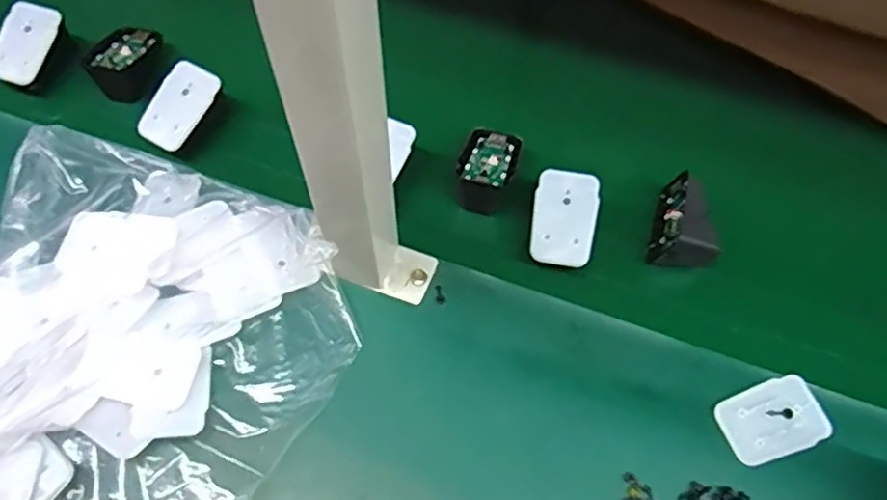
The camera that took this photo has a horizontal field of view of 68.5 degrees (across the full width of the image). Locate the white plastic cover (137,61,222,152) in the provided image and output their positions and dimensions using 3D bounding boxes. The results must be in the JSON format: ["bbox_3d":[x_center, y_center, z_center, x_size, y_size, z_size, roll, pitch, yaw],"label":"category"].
[{"bbox_3d":[-0.208,-0.113,0.512,0.041,0.006,0.068,29,83,-1],"label":"white plastic cover"}]

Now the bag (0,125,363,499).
[{"bbox_3d":[-0.228,0.089,0.404,0.259,0.044,0.335,25,65,11],"label":"bag"}]

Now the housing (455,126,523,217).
[{"bbox_3d":[0.035,-0.064,0.509,0.040,0.030,0.066,19,64,8],"label":"housing"}]

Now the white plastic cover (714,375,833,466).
[{"bbox_3d":[0.214,0.110,0.422,0.066,0.004,0.044,-17,65,-10],"label":"white plastic cover"}]

